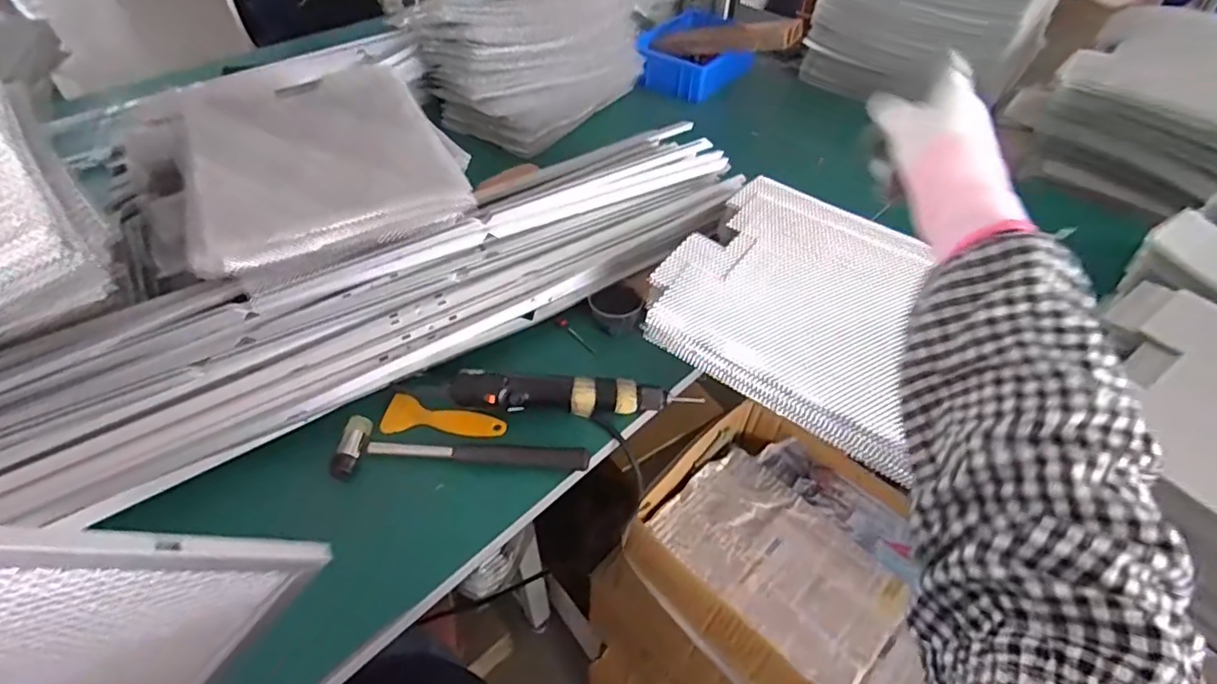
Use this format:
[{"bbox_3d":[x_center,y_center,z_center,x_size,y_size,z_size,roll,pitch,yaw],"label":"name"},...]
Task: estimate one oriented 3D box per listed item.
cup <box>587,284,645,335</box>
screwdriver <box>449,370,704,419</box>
[{"bbox_3d":[0.009,-0.039,0.706,0.052,0.040,0.055,0,48,0],"label":"cup"},{"bbox_3d":[-0.043,0.057,0.629,0.244,0.052,0.039,-3,48,-3],"label":"screwdriver"}]

